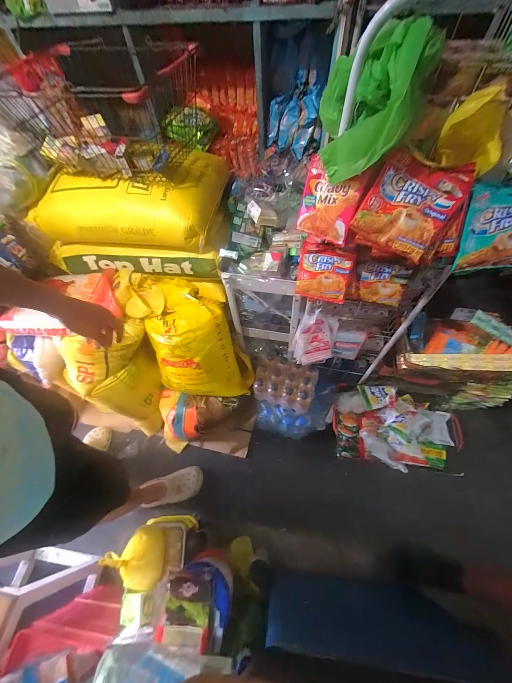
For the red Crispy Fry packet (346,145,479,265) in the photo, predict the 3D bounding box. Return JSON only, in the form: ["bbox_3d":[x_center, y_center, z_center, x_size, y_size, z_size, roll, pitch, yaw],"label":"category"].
[{"bbox_3d":[0.250,-0.225,0.441,0.130,0.019,0.144,30,104,2],"label":"red Crispy Fry packet"}]

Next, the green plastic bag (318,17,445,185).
[{"bbox_3d":[0.161,-0.337,0.389,0.130,0.148,0.116,10,62,9],"label":"green plastic bag"}]

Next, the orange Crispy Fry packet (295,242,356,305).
[{"bbox_3d":[0.155,-0.152,0.624,0.117,0.117,0.025,14,29,14],"label":"orange Crispy Fry packet"}]

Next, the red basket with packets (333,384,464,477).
[{"bbox_3d":[0.571,0.343,1.095,0.488,0.147,0.314,5,62,6],"label":"red basket with packets"}]

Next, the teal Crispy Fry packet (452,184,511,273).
[{"bbox_3d":[0.420,-0.190,0.460,0.132,0.134,0.014,-4,25,5],"label":"teal Crispy Fry packet"}]

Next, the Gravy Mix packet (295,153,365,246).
[{"bbox_3d":[0.126,-0.250,0.486,0.111,0.117,0.020,33,37,26],"label":"Gravy Mix packet"}]

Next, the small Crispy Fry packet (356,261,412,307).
[{"bbox_3d":[0.292,-0.135,0.639,0.111,0.098,0.022,9,31,8],"label":"small Crispy Fry packet"}]

